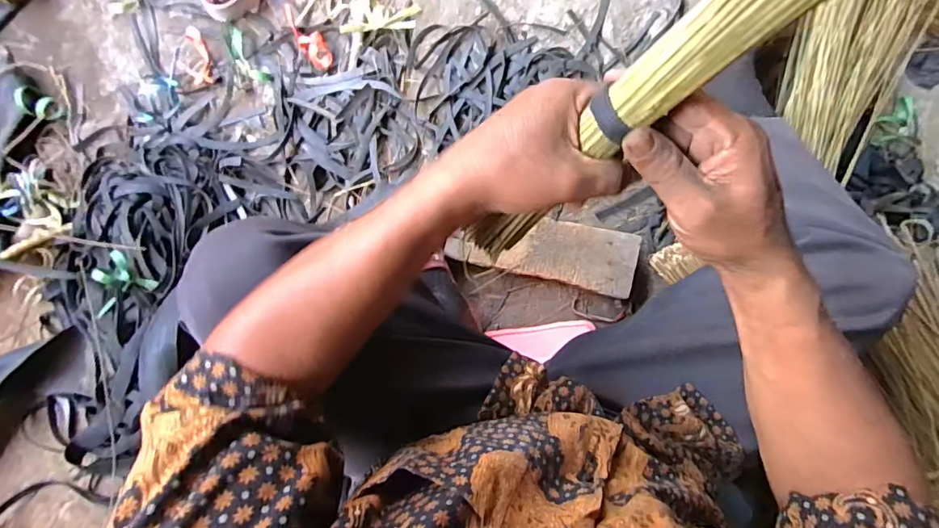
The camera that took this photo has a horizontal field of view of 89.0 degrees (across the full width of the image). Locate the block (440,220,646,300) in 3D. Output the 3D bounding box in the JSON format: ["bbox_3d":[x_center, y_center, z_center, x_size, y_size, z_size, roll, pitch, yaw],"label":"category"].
[{"bbox_3d":[0.121,-0.024,0.768,0.293,0.023,0.096,10,94,-6],"label":"block"}]

